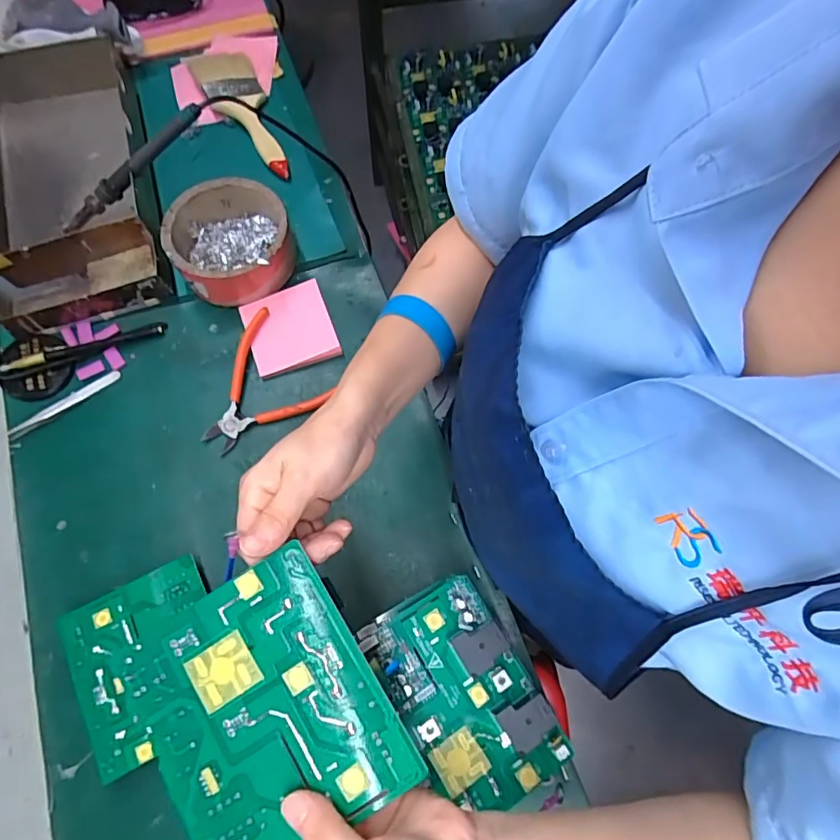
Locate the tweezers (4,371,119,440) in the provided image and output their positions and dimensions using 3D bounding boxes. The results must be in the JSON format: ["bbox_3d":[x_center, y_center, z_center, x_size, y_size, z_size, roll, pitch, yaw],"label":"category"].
[{"bbox_3d":[-0.347,-0.017,0.507,0.108,0.007,0.014,-37,76,-14],"label":"tweezers"}]

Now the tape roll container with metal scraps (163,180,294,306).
[{"bbox_3d":[-0.195,-0.185,0.540,0.117,0.053,0.115,-11,71,-6],"label":"tape roll container with metal scraps"}]

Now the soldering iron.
[{"bbox_3d":[-0.291,-0.251,0.523,0.187,0.017,0.017,-34,74,12],"label":"soldering iron"}]

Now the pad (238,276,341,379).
[{"bbox_3d":[-0.135,-0.096,0.534,0.085,0.015,0.085,-20,72,-9],"label":"pad"}]

